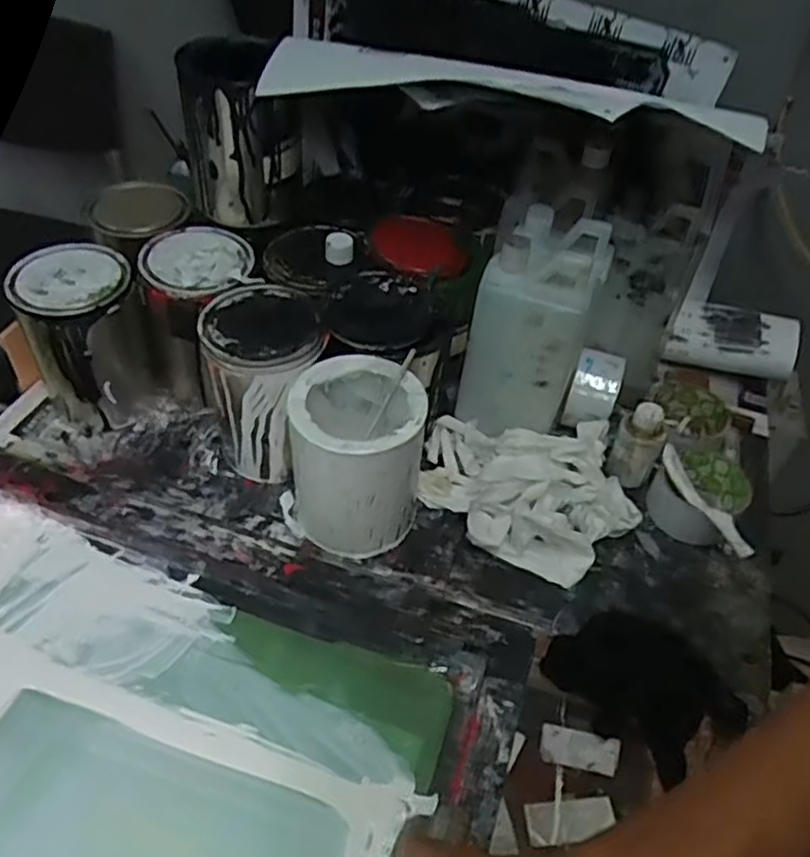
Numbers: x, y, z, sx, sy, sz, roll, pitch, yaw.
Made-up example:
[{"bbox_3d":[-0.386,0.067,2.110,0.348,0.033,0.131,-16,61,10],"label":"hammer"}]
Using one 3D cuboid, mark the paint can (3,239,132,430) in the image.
[{"bbox_3d":[-0.308,-0.086,0.695,0.099,0.150,0.108,2,47,-3],"label":"paint can"}]

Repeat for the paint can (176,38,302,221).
[{"bbox_3d":[-0.155,-0.278,0.678,0.099,0.150,0.099,2,47,-3],"label":"paint can"}]

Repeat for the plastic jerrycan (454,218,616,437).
[{"bbox_3d":[0.118,-0.095,0.661,0.093,0.181,0.120,20,49,14],"label":"plastic jerrycan"}]

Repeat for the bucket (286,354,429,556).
[{"bbox_3d":[-0.041,0.024,0.624,0.105,0.142,0.115,2,47,-3],"label":"bucket"}]

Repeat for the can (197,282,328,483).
[{"bbox_3d":[-0.124,-0.039,0.661,0.099,0.160,0.105,2,47,-3],"label":"can"}]

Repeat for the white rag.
[{"bbox_3d":[0.115,0.046,0.673,0.199,0.066,0.143,18,48,11],"label":"white rag"}]

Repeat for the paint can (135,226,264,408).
[{"bbox_3d":[-0.201,-0.106,0.720,0.121,0.168,0.121,2,47,-3],"label":"paint can"}]

